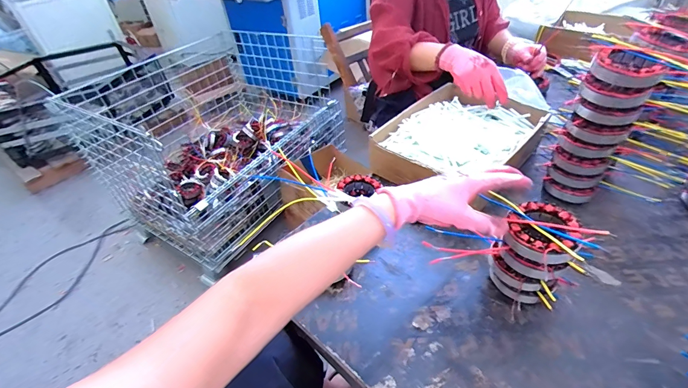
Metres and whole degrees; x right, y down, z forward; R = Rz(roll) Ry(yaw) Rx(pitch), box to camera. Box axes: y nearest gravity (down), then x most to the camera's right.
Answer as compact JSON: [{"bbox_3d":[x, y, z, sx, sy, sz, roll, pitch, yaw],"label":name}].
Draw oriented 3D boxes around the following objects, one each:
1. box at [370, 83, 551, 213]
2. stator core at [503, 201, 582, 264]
[{"bbox_3d":[0.240,-0.110,0.708,0.247,0.081,0.321,28,52,34],"label":"box"},{"bbox_3d":[0.251,0.051,0.434,0.080,0.031,0.090,22,48,30],"label":"stator core"}]

